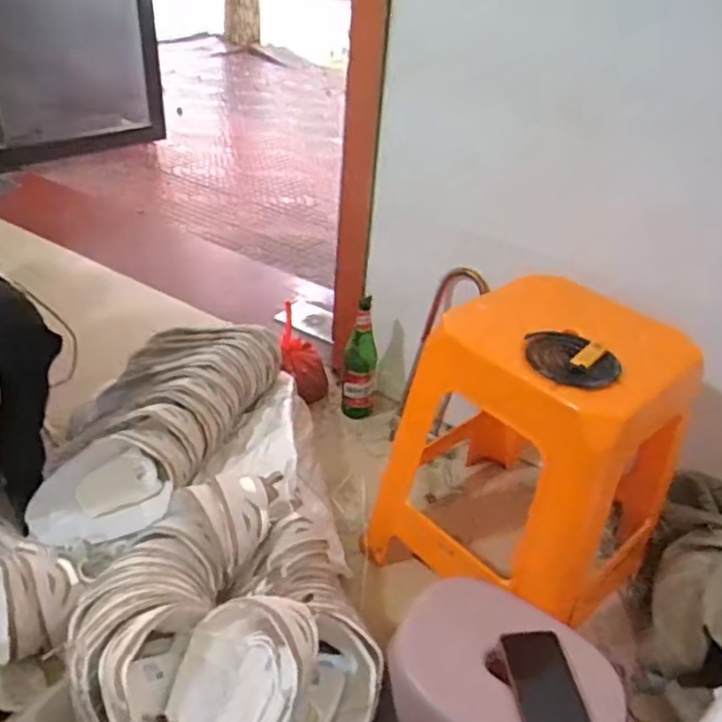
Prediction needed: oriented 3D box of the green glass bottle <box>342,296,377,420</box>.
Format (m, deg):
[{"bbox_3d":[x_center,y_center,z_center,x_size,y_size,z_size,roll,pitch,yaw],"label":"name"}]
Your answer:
[{"bbox_3d":[0.001,0.000,1.367,0.070,0.287,0.084,6,35,1],"label":"green glass bottle"}]

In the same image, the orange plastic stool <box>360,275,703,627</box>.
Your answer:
[{"bbox_3d":[0.272,0.134,0.975,0.358,0.447,0.351,32,43,32],"label":"orange plastic stool"}]

